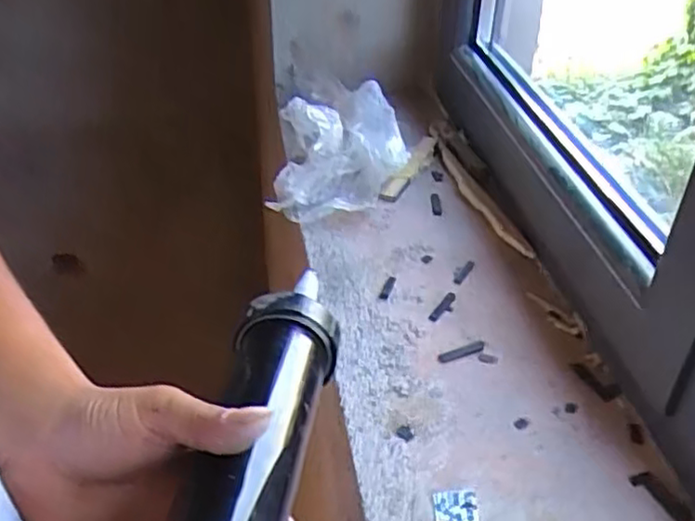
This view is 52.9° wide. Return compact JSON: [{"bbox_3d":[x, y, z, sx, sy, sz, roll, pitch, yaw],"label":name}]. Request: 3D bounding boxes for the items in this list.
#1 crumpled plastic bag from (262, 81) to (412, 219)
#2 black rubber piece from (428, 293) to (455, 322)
[{"bbox_3d":[-0.017,-0.140,0.841,0.155,0.089,0.181,-5,37,-5],"label":"crumpled plastic bag"},{"bbox_3d":[0.093,0.046,0.676,0.017,0.006,0.044,25,44,30],"label":"black rubber piece"}]

